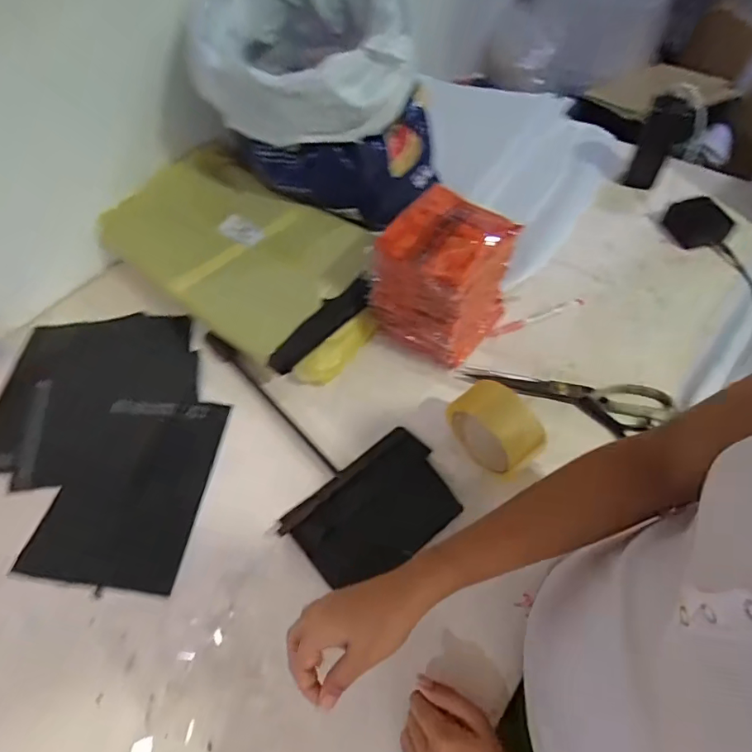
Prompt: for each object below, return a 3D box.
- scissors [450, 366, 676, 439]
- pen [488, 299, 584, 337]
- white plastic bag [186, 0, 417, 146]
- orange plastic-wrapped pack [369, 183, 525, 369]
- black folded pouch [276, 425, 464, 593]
[{"bbox_3d":[0.229,0.020,0.609,0.253,0.019,0.077,16,59,13],"label":"scissors"},{"bbox_3d":[0.224,-0.082,0.684,0.147,0.004,0.015,-18,58,-9],"label":"pen"},{"bbox_3d":[-0.108,-0.433,0.652,0.245,0.131,0.273,-13,57,-5],"label":"white plastic bag"},{"bbox_3d":[0.084,-0.118,0.621,0.123,0.158,0.133,35,65,23],"label":"orange plastic-wrapped pack"},{"bbox_3d":[0.002,0.147,0.543,0.174,0.021,0.121,-35,62,-18],"label":"black folded pouch"}]

